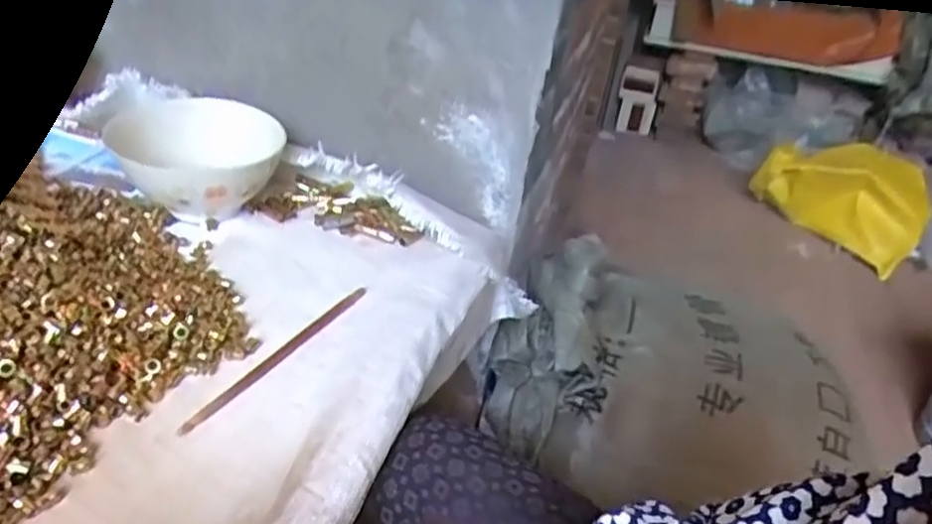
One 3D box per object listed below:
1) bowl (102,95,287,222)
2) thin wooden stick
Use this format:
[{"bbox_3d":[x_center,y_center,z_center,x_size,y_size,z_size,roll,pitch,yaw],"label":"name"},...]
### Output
[{"bbox_3d":[-0.232,-0.092,0.604,0.127,0.080,0.141,6,34,-5],"label":"bowl"},{"bbox_3d":[-0.133,0.065,0.483,0.012,0.006,0.179,24,39,24],"label":"thin wooden stick"}]

